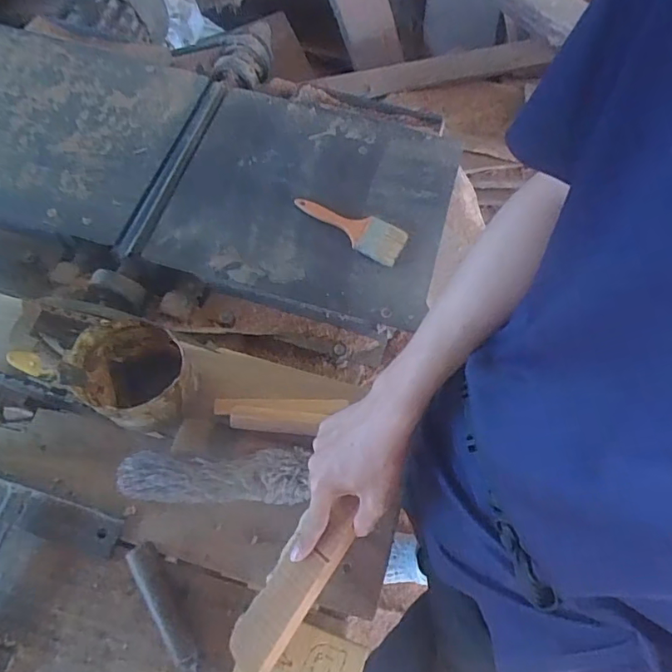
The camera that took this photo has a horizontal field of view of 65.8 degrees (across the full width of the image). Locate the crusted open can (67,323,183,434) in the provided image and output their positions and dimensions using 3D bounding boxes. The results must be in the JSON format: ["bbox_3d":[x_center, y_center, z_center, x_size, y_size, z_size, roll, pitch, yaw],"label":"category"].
[{"bbox_3d":[-0.237,0.054,0.629,0.113,0.117,0.124,-38,72,-18],"label":"crusted open can"}]

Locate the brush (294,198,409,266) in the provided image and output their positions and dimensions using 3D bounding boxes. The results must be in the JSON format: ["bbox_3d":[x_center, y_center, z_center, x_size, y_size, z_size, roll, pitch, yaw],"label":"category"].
[{"bbox_3d":[0.023,-0.182,0.839,0.189,0.008,0.069,31,69,10],"label":"brush"}]

